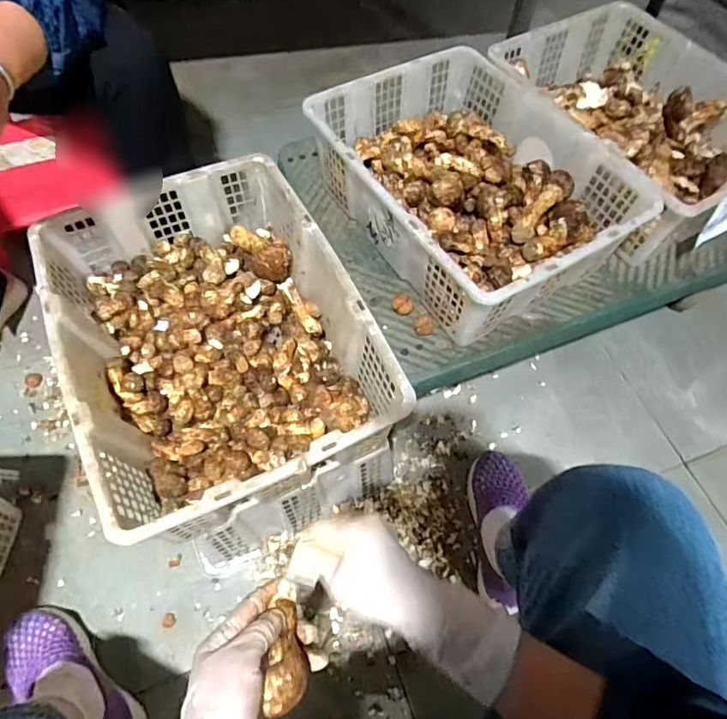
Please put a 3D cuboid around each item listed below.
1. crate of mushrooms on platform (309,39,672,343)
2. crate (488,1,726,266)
[{"bbox_3d":[0.165,-0.285,0.799,0.349,0.143,0.464,-30,66,-18],"label":"crate of mushrooms on platform"},{"bbox_3d":[0.469,-0.411,0.853,0.315,0.147,0.463,-22,64,-14],"label":"crate"}]

